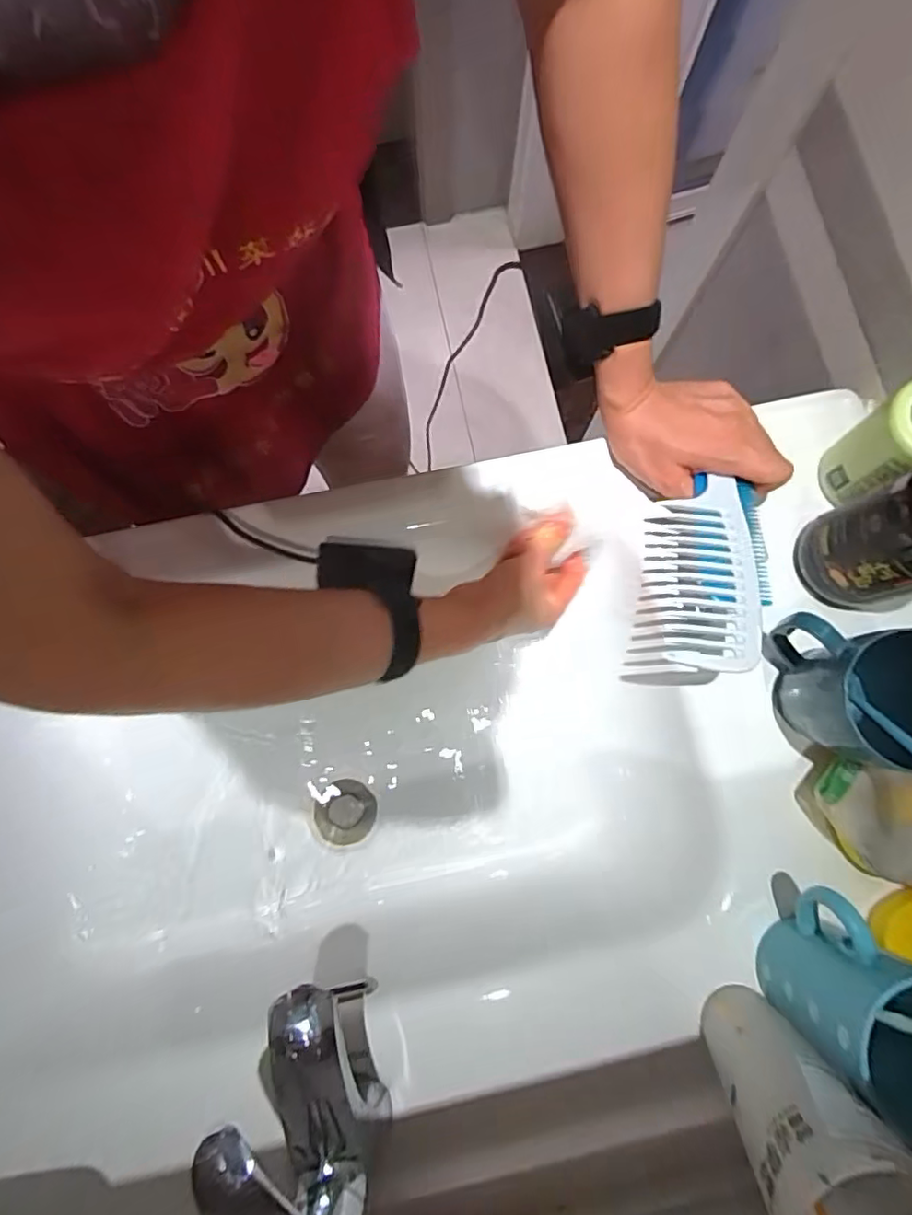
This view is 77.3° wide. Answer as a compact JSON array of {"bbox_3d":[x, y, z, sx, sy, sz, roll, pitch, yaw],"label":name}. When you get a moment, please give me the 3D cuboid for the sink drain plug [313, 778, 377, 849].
[{"bbox_3d":[-0.107,0.198,0.551,0.057,0.008,0.058,-12,80,-3],"label":"sink drain plug"}]

